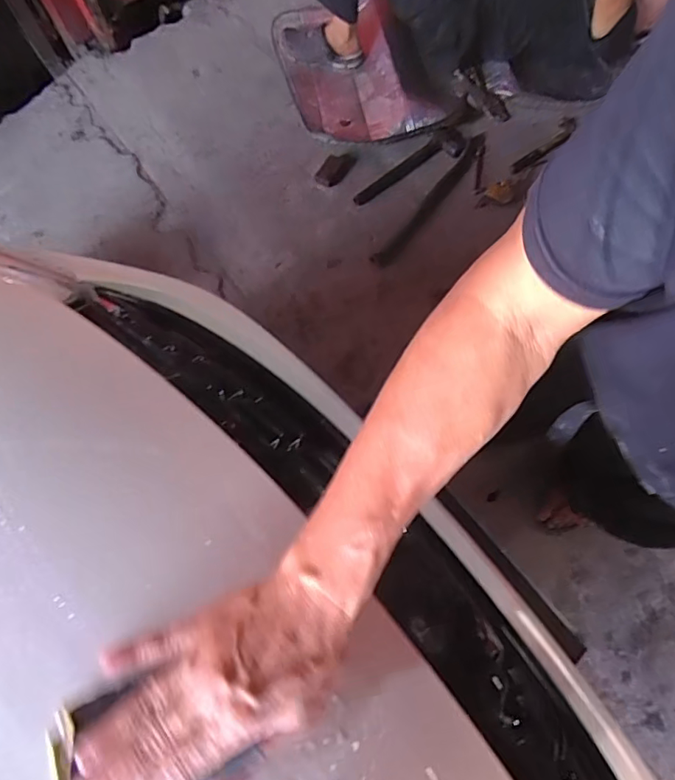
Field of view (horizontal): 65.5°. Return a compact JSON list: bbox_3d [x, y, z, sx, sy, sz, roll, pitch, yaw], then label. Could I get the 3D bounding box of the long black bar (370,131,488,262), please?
[{"bbox_3d":[0.284,-0.566,1.537,0.052,0.024,0.569,35,76,11],"label":"long black bar"}]

